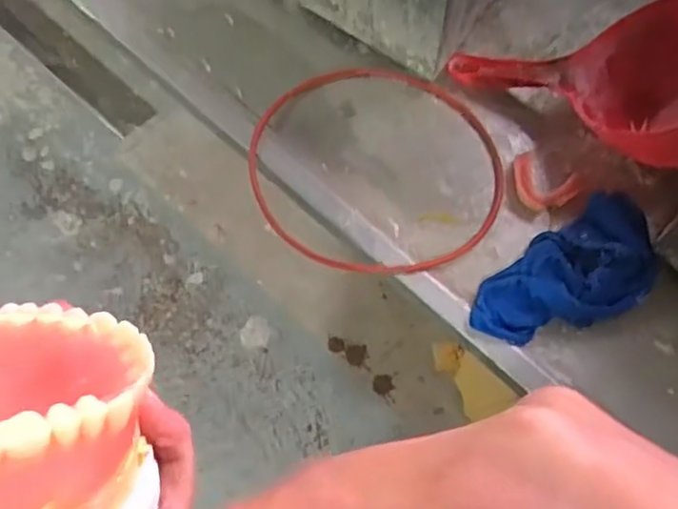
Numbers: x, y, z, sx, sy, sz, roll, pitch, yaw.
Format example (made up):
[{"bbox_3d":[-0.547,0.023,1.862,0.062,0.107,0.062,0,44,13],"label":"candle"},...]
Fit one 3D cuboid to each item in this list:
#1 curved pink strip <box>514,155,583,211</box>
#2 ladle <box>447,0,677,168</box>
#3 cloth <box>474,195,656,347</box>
[{"bbox_3d":[0.183,-0.061,0.630,0.061,0.014,0.043,25,74,8],"label":"curved pink strip"},{"bbox_3d":[0.229,-0.169,0.618,0.236,0.122,0.130,25,74,8],"label":"ladle"},{"bbox_3d":[0.196,0.020,0.593,0.167,0.037,0.086,-35,75,-10],"label":"cloth"}]

